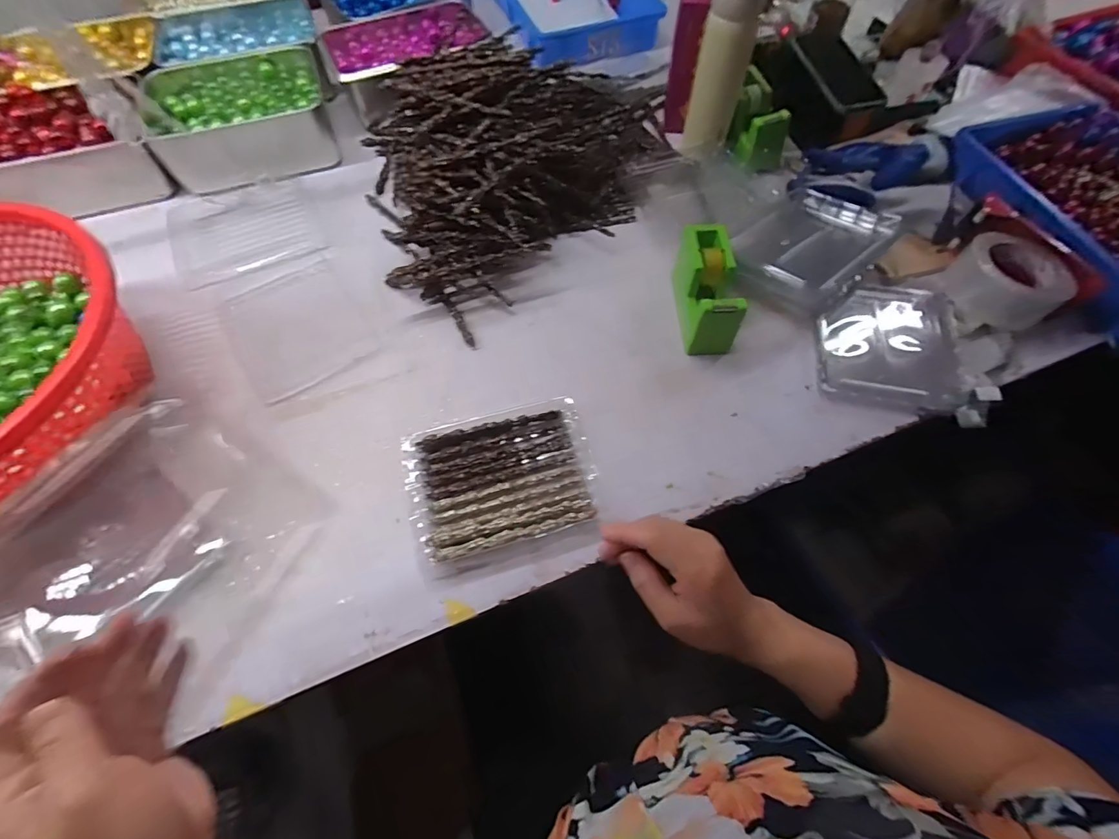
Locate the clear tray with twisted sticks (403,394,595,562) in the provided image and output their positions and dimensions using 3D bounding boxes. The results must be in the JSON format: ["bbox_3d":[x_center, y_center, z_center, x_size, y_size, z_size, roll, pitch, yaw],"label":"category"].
[{"bbox_3d":[-0.055,0.057,0.478,0.181,0.036,0.135,-13,63,-8],"label":"clear tray with twisted sticks"}]

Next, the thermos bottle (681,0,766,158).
[{"bbox_3d":[0.215,-0.465,0.635,0.069,0.206,0.079,17,63,8],"label":"thermos bottle"}]

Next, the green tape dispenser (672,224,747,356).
[{"bbox_3d":[0.166,-0.150,0.550,0.055,0.075,0.133,-3,62,-2],"label":"green tape dispenser"}]

